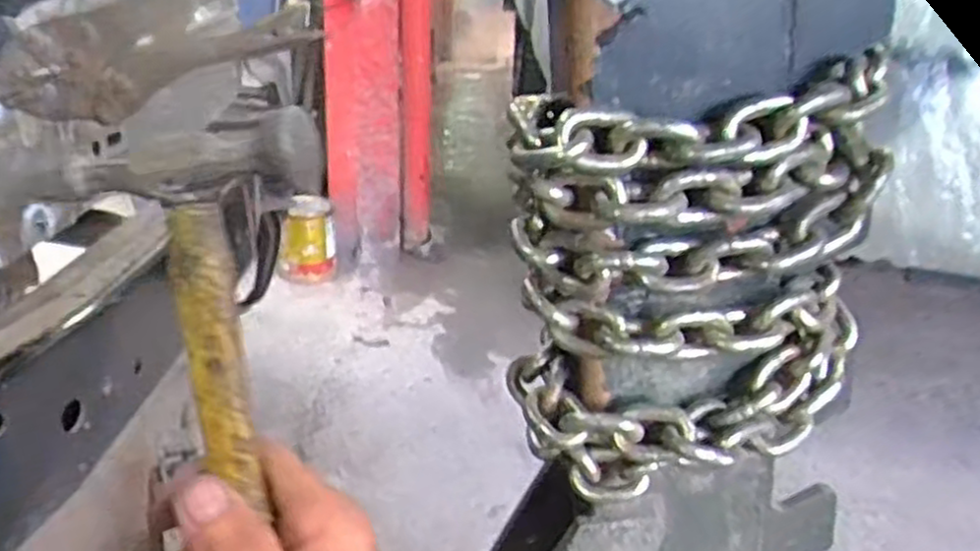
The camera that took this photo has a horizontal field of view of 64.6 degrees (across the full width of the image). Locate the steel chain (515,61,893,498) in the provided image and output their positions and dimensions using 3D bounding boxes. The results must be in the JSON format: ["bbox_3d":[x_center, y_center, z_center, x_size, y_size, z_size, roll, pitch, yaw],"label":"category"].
[{"bbox_3d":[0.116,0.001,0.443,0.193,0.222,0.109,-8,27,-25],"label":"steel chain"}]

